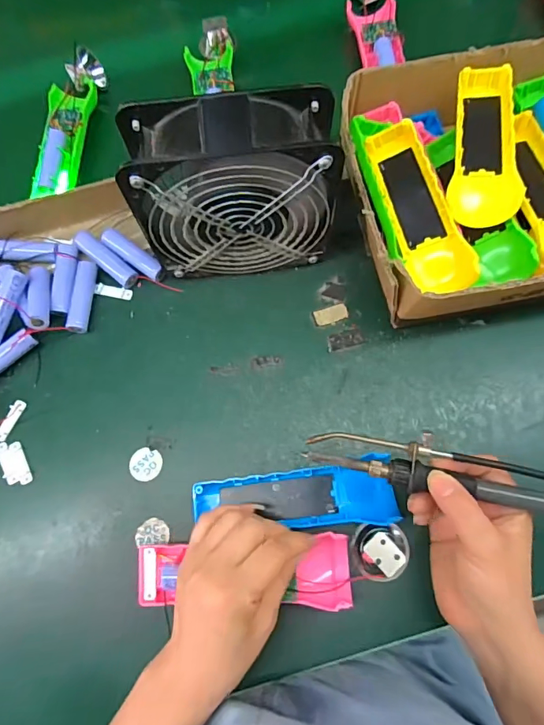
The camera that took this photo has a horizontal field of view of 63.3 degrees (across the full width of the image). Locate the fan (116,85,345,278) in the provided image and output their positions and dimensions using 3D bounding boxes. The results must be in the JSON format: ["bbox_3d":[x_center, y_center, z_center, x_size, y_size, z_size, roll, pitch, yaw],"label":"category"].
[{"bbox_3d":[-0.027,-0.130,0.350,0.144,0.150,0.063,-7,73,1],"label":"fan"}]

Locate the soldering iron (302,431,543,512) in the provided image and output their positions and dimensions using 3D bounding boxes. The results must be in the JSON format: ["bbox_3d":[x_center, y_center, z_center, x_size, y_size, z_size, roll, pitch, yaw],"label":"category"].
[{"bbox_3d":[0.127,0.077,0.283,0.211,0.016,0.044,11,75,10],"label":"soldering iron"}]

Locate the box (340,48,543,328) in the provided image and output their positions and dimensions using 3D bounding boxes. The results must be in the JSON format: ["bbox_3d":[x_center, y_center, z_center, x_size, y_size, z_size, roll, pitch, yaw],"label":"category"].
[{"bbox_3d":[0.276,-0.171,0.379,0.422,0.096,0.222,-11,73,0],"label":"box"}]

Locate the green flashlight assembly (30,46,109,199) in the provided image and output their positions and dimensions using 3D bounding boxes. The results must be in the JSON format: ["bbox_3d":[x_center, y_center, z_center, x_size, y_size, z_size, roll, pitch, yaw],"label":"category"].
[{"bbox_3d":[-0.209,-0.248,0.457,0.052,0.023,0.177,-1,73,3],"label":"green flashlight assembly"}]

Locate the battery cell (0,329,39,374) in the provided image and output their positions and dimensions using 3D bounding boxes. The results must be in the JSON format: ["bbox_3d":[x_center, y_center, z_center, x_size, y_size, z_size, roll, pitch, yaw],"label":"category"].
[{"bbox_3d":[-0.238,-0.002,0.391,0.066,0.020,0.019,-41,75,-9],"label":"battery cell"}]

